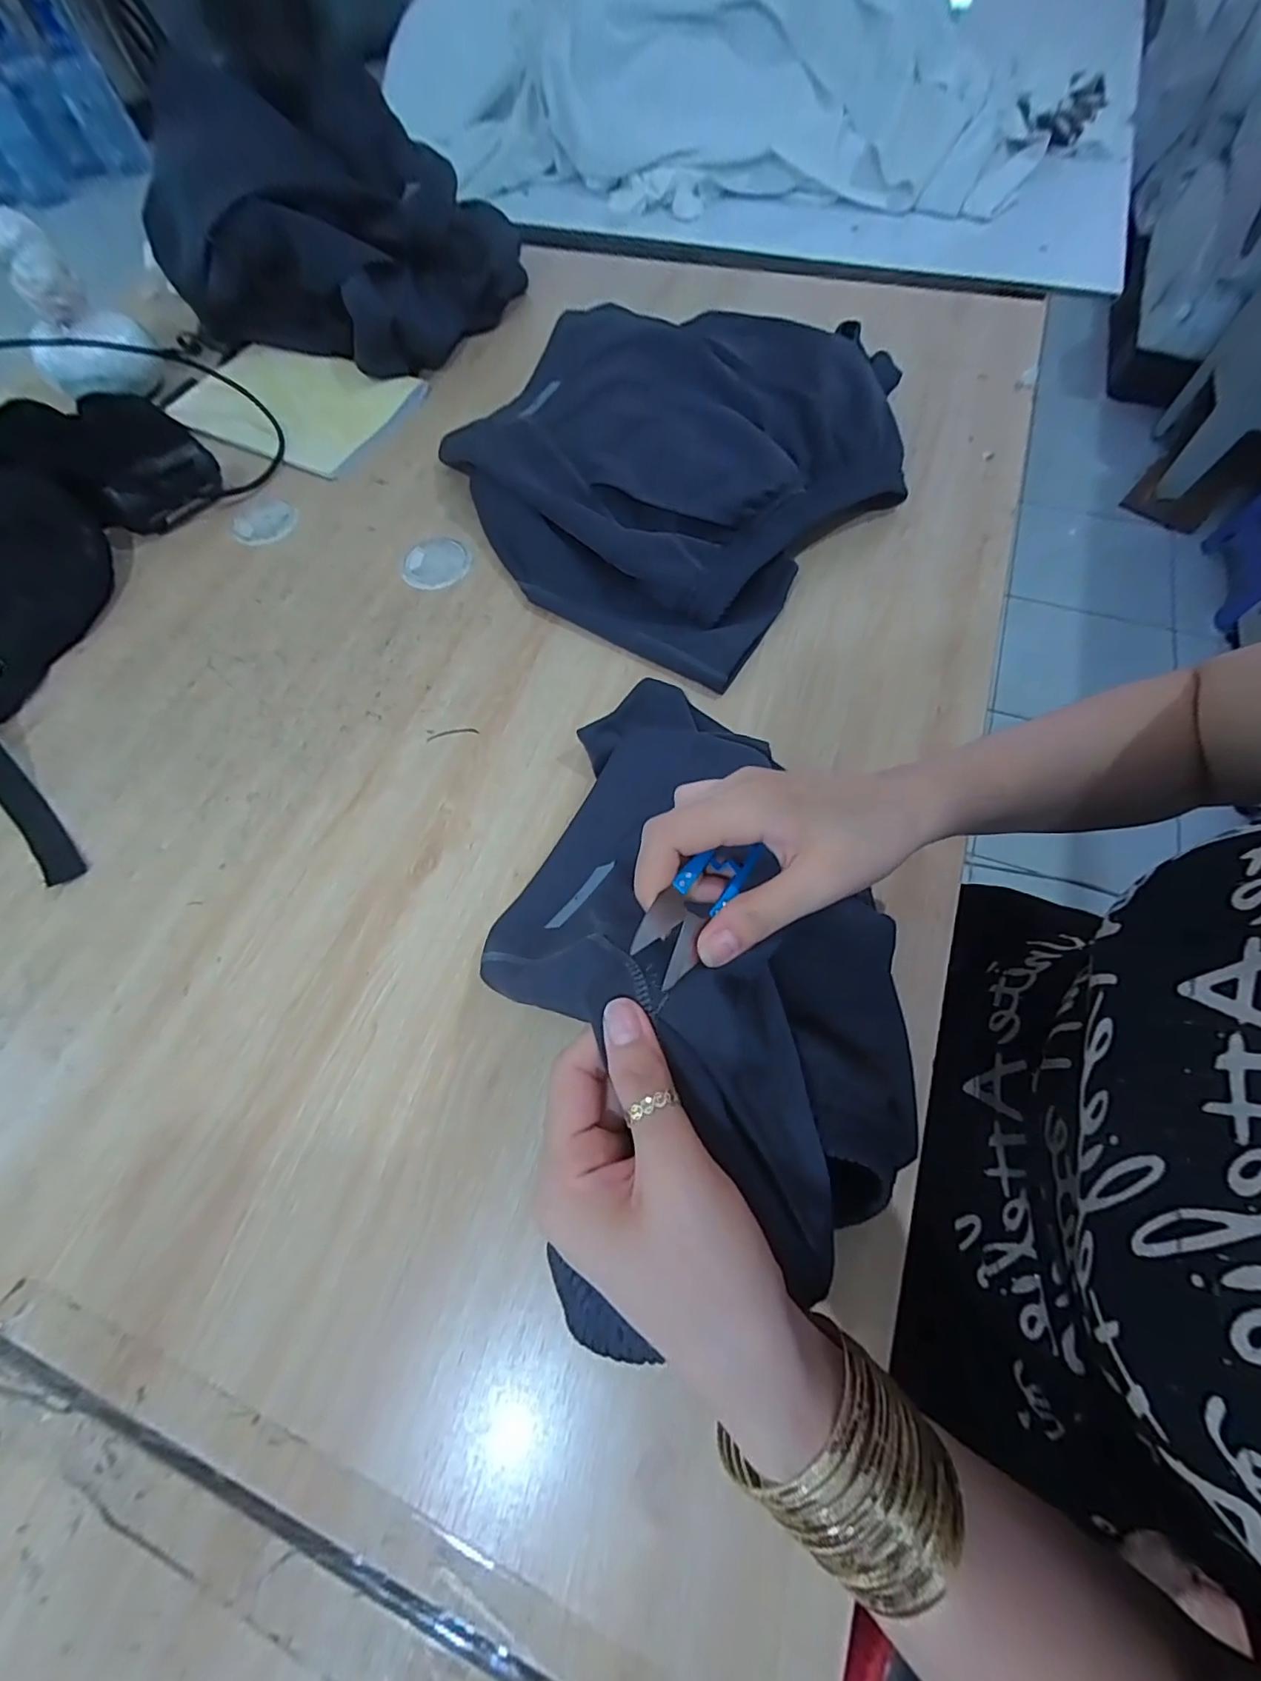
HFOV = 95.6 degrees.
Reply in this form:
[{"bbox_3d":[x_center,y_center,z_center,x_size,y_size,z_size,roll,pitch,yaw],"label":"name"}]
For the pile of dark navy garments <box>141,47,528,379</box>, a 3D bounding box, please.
[{"bbox_3d":[-0.339,-0.695,0.654,0.342,0.178,0.259,15,67,9],"label":"pile of dark navy garments"}]

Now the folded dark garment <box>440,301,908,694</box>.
[{"bbox_3d":[0.047,-0.379,0.544,0.386,0.078,0.414,38,72,17],"label":"folded dark garment"}]

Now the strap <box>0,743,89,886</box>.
[{"bbox_3d":[-0.523,-0.075,0.452,0.309,0.036,0.034,38,72,17],"label":"strap"}]

